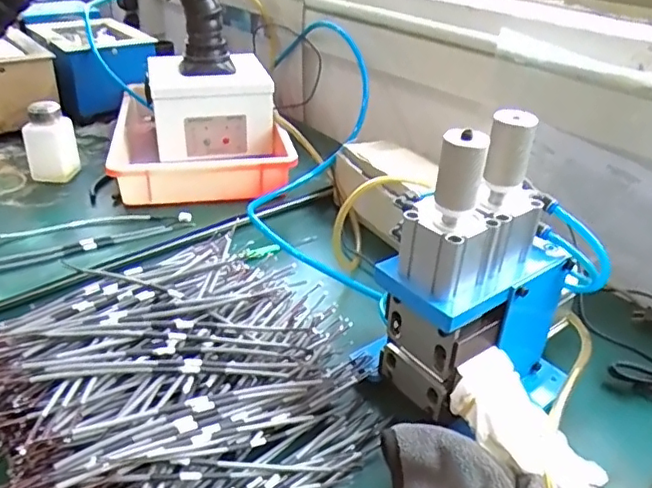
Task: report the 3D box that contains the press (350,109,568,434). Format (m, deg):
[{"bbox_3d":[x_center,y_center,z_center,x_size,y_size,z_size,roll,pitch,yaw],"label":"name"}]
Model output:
[{"bbox_3d":[0.129,0.019,0.481,0.172,0.246,0.107,-12,35,-23],"label":"press"}]

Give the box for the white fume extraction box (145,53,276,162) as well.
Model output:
[{"bbox_3d":[-0.180,-0.215,0.919,0.181,0.138,0.139,-4,32,-11],"label":"white fume extraction box"}]

